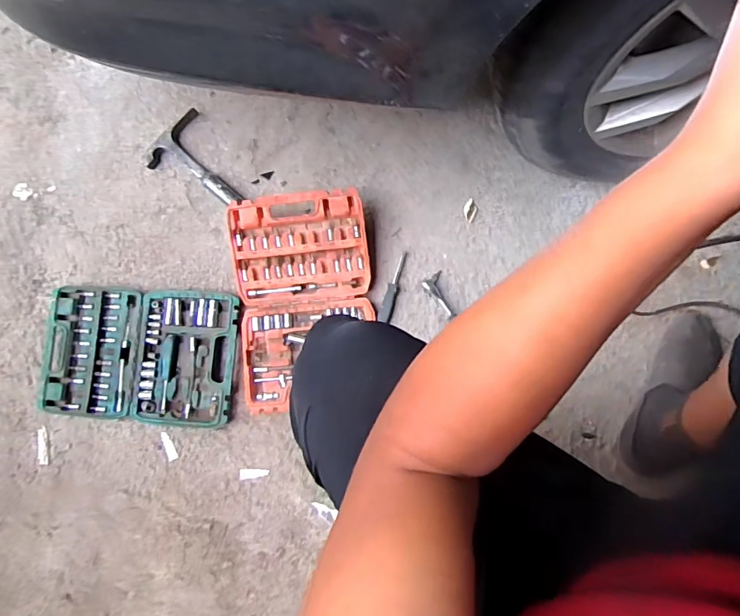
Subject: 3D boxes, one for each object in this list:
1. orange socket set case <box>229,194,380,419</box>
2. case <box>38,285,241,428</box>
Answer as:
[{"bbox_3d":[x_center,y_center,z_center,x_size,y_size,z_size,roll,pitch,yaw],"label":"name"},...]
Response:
[{"bbox_3d":[-0.122,-0.010,0.857,0.256,0.074,0.386,-4,82,5],"label":"orange socket set case"},{"bbox_3d":[-0.455,0.088,0.903,0.409,0.051,0.259,5,83,6],"label":"case"}]

